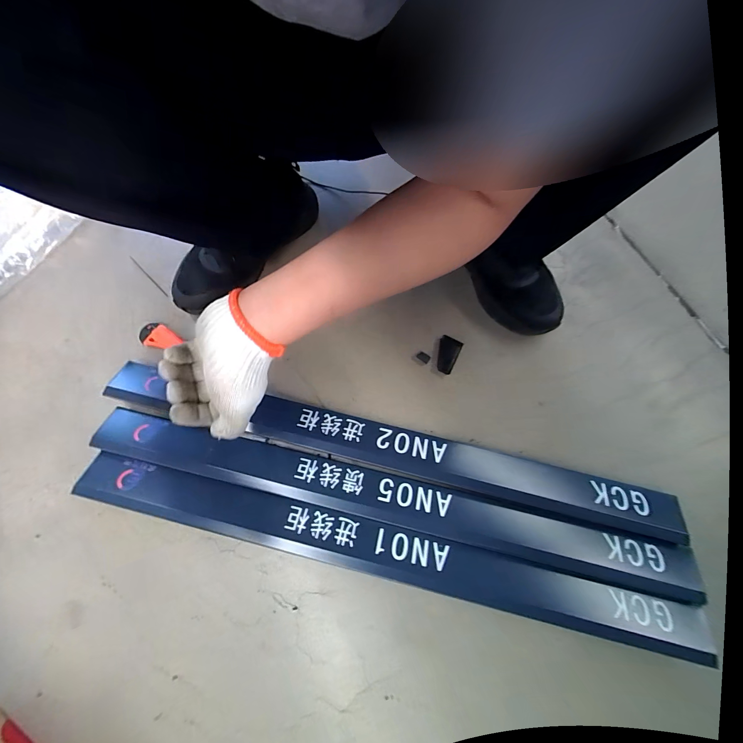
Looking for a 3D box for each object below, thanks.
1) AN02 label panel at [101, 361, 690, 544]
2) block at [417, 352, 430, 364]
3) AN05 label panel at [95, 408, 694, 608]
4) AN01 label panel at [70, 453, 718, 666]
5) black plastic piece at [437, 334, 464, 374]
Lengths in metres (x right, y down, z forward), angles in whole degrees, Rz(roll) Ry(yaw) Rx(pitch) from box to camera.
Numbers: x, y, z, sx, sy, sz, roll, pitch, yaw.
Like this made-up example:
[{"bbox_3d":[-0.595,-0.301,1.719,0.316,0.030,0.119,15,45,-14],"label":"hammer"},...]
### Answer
[{"bbox_3d":[0.025,0.104,0.449,0.784,0.045,0.065,13,74,3],"label":"AN02 label panel"},{"bbox_3d":[0.081,-0.022,0.508,0.020,0.010,0.012,29,76,9],"label":"block"},{"bbox_3d":[0.012,0.168,0.424,0.766,0.026,0.066,13,74,5],"label":"AN05 label panel"},{"bbox_3d":[0.002,0.221,0.399,0.772,0.013,0.057,12,74,5],"label":"AN01 label panel"},{"bbox_3d":[0.117,-0.026,0.504,0.034,0.007,0.058,23,75,8],"label":"black plastic piece"}]

